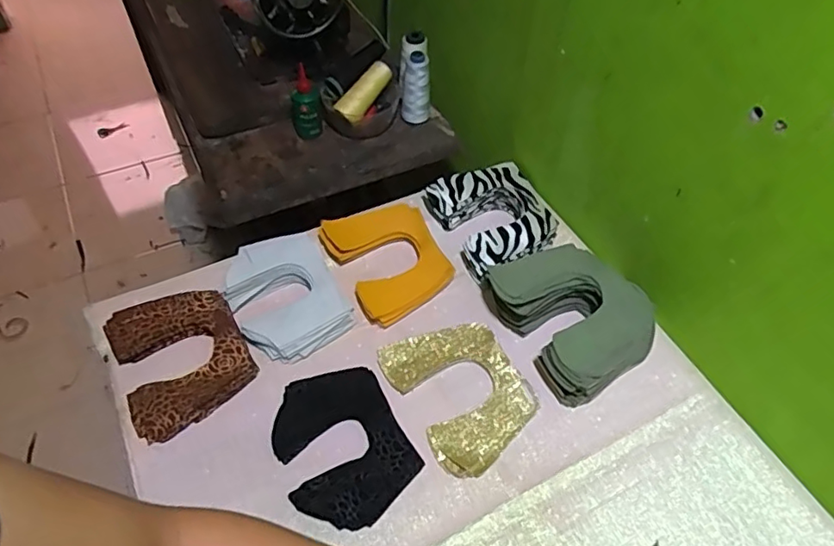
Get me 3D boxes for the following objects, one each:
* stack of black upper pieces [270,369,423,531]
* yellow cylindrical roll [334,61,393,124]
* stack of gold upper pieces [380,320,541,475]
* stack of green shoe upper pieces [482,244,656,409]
[{"bbox_3d":[-0.077,0.175,0.588,0.122,0.028,0.155,-24,56,-20],"label":"stack of black upper pieces"},{"bbox_3d":[-0.079,-0.278,0.886,0.032,0.035,0.113,31,72,20],"label":"yellow cylindrical roll"},{"bbox_3d":[0.050,0.128,0.635,0.127,0.023,0.165,-25,57,-21],"label":"stack of gold upper pieces"},{"bbox_3d":[0.178,0.047,0.666,0.143,0.077,0.174,-24,57,-20],"label":"stack of green shoe upper pieces"}]

